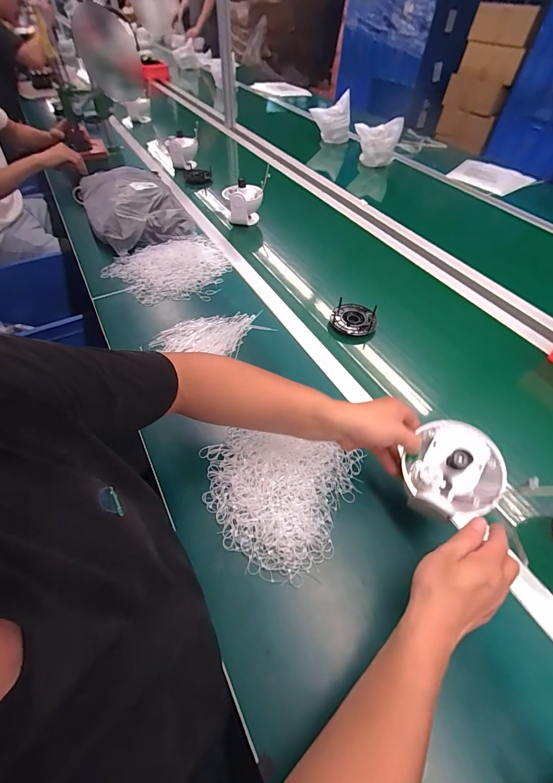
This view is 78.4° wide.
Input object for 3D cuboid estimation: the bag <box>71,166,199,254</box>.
[{"bbox_3d":[-0.424,-0.538,0.980,0.244,0.109,0.367,-27,58,-21],"label":"bag"}]

